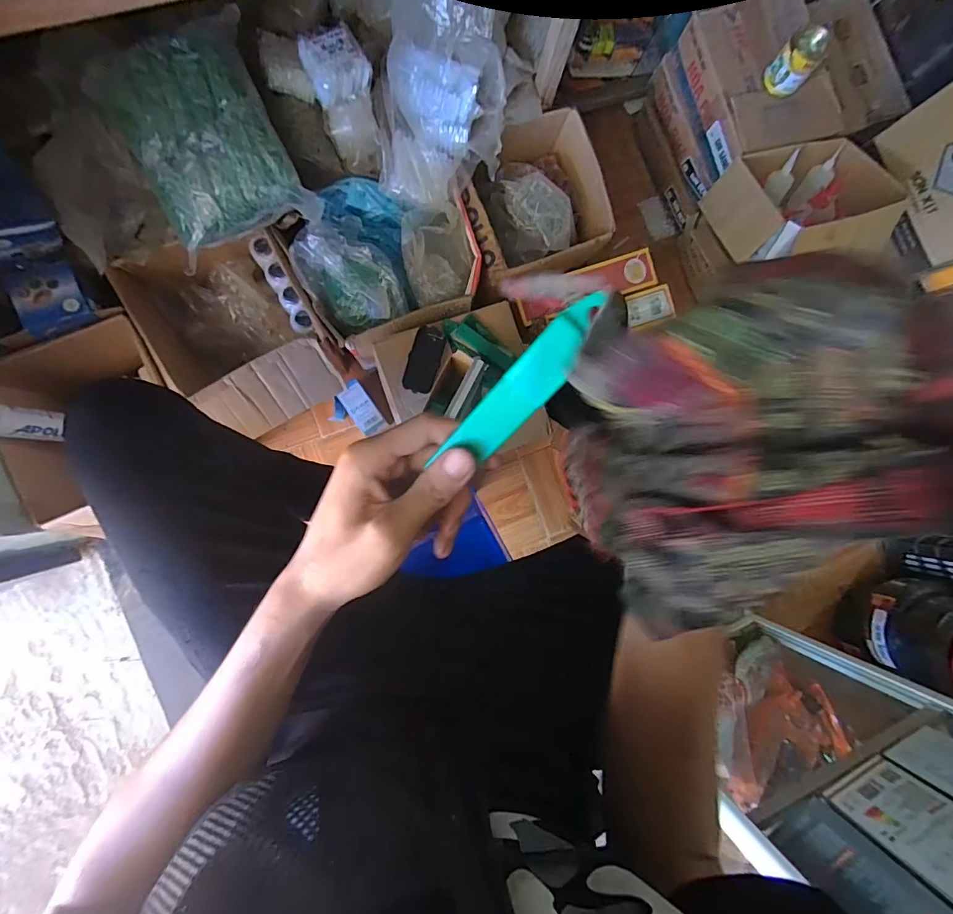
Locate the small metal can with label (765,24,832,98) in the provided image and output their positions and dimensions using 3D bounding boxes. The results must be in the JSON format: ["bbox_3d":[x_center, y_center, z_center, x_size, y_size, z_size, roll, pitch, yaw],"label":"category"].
[{"bbox_3d":[0.620,-0.769,0.846,0.071,0.097,0.075,0,88,-7],"label":"small metal can with label"}]

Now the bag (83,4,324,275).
[{"bbox_3d":[-0.387,-0.452,0.629,0.219,0.080,0.259,-25,117,-4],"label":"bag"}]

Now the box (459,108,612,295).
[{"bbox_3d":[0.096,-0.523,0.860,0.267,0.115,0.293,-19,90,-8],"label":"box"}]

